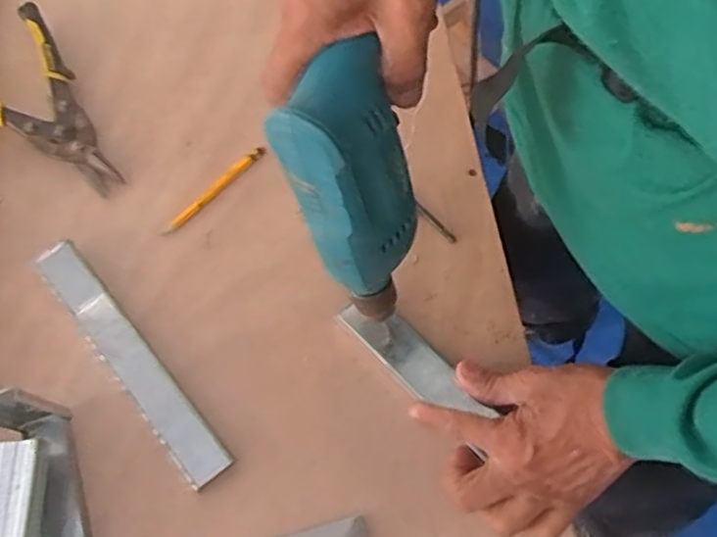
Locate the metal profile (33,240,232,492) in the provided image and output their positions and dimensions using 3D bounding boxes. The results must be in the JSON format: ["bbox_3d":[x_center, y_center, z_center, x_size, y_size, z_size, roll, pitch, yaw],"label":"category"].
[{"bbox_3d":[-0.198,0.076,0.598,0.035,0.011,0.260,-39,72,-12],"label":"metal profile"}]

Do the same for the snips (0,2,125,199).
[{"bbox_3d":[-0.309,-0.157,0.683,0.127,0.029,0.220,-42,72,-14],"label":"snips"}]

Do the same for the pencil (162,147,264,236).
[{"bbox_3d":[-0.136,-0.074,0.655,0.120,0.011,0.010,-42,72,-13],"label":"pencil"}]

